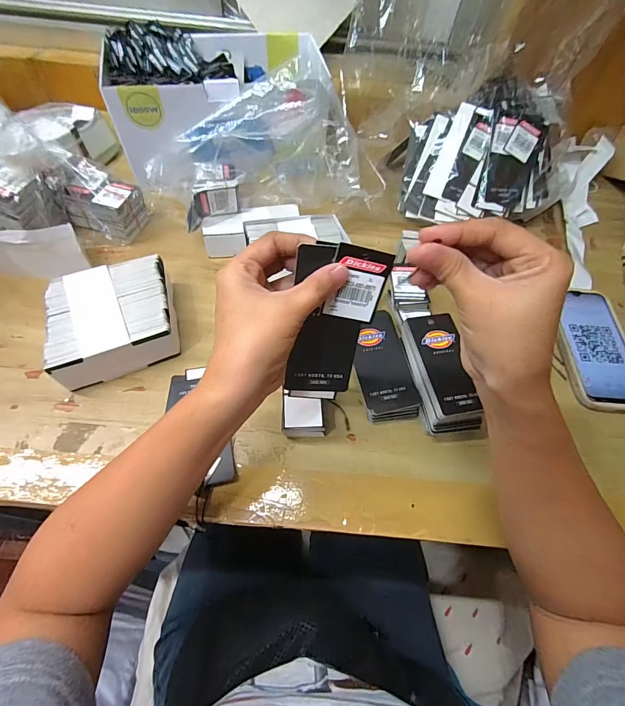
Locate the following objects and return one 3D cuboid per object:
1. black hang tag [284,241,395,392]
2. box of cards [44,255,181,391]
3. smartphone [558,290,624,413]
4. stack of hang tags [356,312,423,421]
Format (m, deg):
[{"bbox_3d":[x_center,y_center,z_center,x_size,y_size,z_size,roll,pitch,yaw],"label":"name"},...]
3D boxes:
[{"bbox_3d":[0.011,-0.019,0.248,0.058,0.110,0.006,9,28,-11],"label":"black hang tag"},{"bbox_3d":[-0.199,-0.031,0.372,0.115,0.051,0.117,-15,61,-12],"label":"box of cards"},{"bbox_3d":[0.328,-0.008,0.416,0.081,0.008,0.156,5,59,0],"label":"smartphone"},{"bbox_3d":[0.072,0.012,0.381,0.060,0.031,0.117,-6,60,-7],"label":"stack of hang tags"}]

